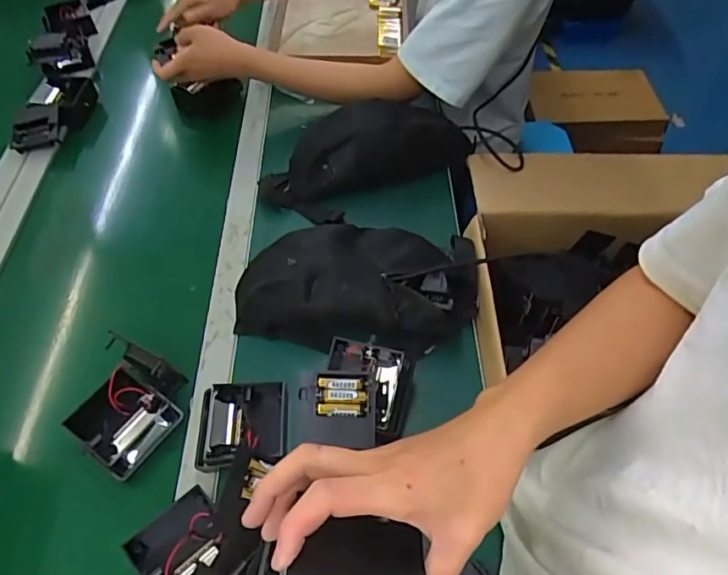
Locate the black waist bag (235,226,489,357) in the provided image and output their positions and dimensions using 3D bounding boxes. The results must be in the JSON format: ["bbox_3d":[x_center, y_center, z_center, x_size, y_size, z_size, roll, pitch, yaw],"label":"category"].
[{"bbox_3d":[-0.008,-0.007,0.665,0.297,0.088,0.174,1,54,2],"label":"black waist bag"}]

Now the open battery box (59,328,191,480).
[{"bbox_3d":[-0.261,0.127,0.589,0.107,0.057,0.117,32,61,22],"label":"open battery box"}]

